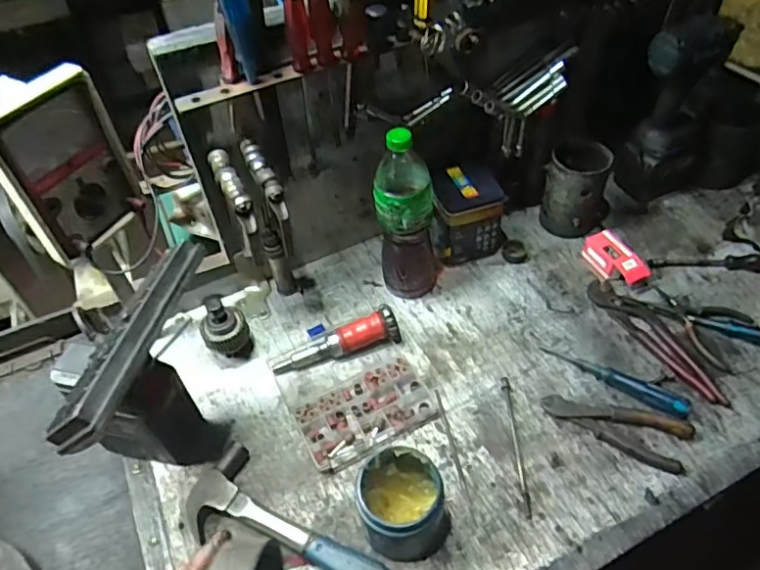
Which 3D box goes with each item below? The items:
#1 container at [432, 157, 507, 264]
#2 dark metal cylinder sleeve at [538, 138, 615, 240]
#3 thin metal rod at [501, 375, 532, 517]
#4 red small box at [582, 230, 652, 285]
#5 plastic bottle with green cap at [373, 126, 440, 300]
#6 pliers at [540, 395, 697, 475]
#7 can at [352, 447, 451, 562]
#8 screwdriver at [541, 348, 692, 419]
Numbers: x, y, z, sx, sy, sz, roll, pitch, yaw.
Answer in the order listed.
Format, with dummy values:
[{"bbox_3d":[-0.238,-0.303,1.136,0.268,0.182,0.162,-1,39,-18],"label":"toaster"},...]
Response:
[{"bbox_3d":[0.133,-0.112,0.886,0.113,0.127,0.112,-20,50,-12],"label":"container"},{"bbox_3d":[0.318,-0.155,0.903,0.103,0.137,0.102,17,52,19],"label":"dark metal cylinder sleeve"},{"bbox_3d":[0.169,0.195,0.698,0.011,0.004,0.184,-3,48,3],"label":"thin metal rod"},{"bbox_3d":[0.358,-0.037,0.862,0.055,0.042,0.105,-21,50,-13],"label":"red small box"},{"bbox_3d":[0.038,-0.100,0.791,0.087,0.270,0.094,1,49,7],"label":"plastic bottle with green cap"},{"bbox_3d":[0.294,0.169,0.697,0.170,0.018,0.068,21,54,22],"label":"pliers"},{"bbox_3d":[0.027,0.240,0.611,0.090,0.097,0.088,-3,48,3],"label":"can"},{"bbox_3d":[0.310,0.121,0.740,0.188,0.027,0.030,26,56,25],"label":"screwdriver"}]

